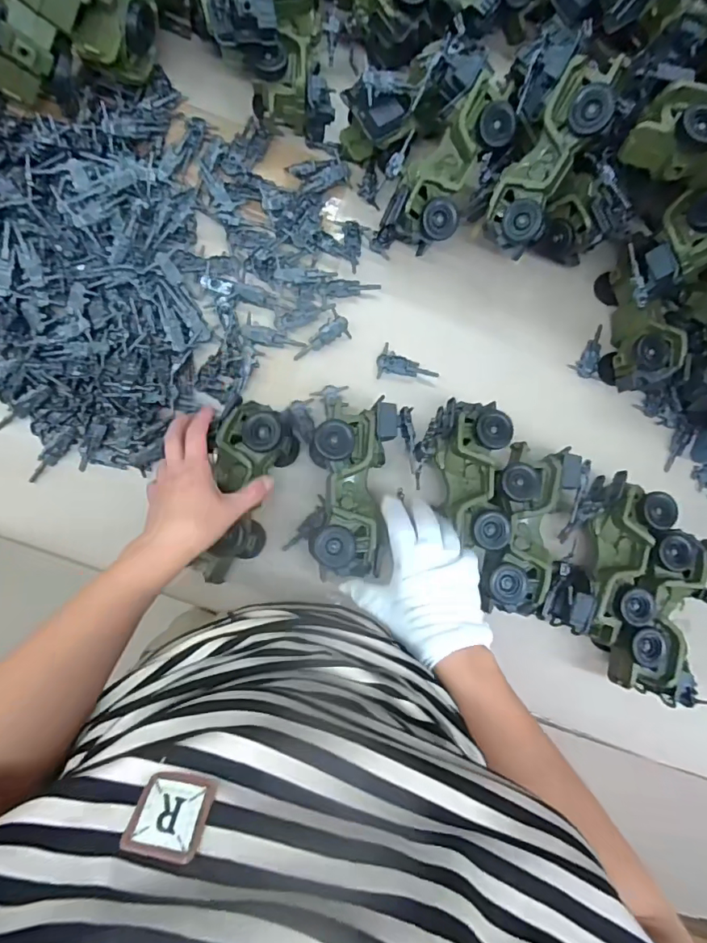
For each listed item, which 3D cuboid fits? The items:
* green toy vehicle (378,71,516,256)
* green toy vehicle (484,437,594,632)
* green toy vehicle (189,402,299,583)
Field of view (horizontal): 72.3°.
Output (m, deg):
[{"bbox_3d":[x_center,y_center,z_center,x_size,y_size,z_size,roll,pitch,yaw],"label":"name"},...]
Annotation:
[{"bbox_3d":[0.113,-0.351,0.565,0.086,0.071,0.211,37,106,-1],"label":"green toy vehicle"},{"bbox_3d":[0.214,0.074,0.574,0.123,0.075,0.197,10,83,-5],"label":"green toy vehicle"},{"bbox_3d":[-0.116,0.023,0.529,0.081,0.076,0.192,12,88,-5],"label":"green toy vehicle"}]

